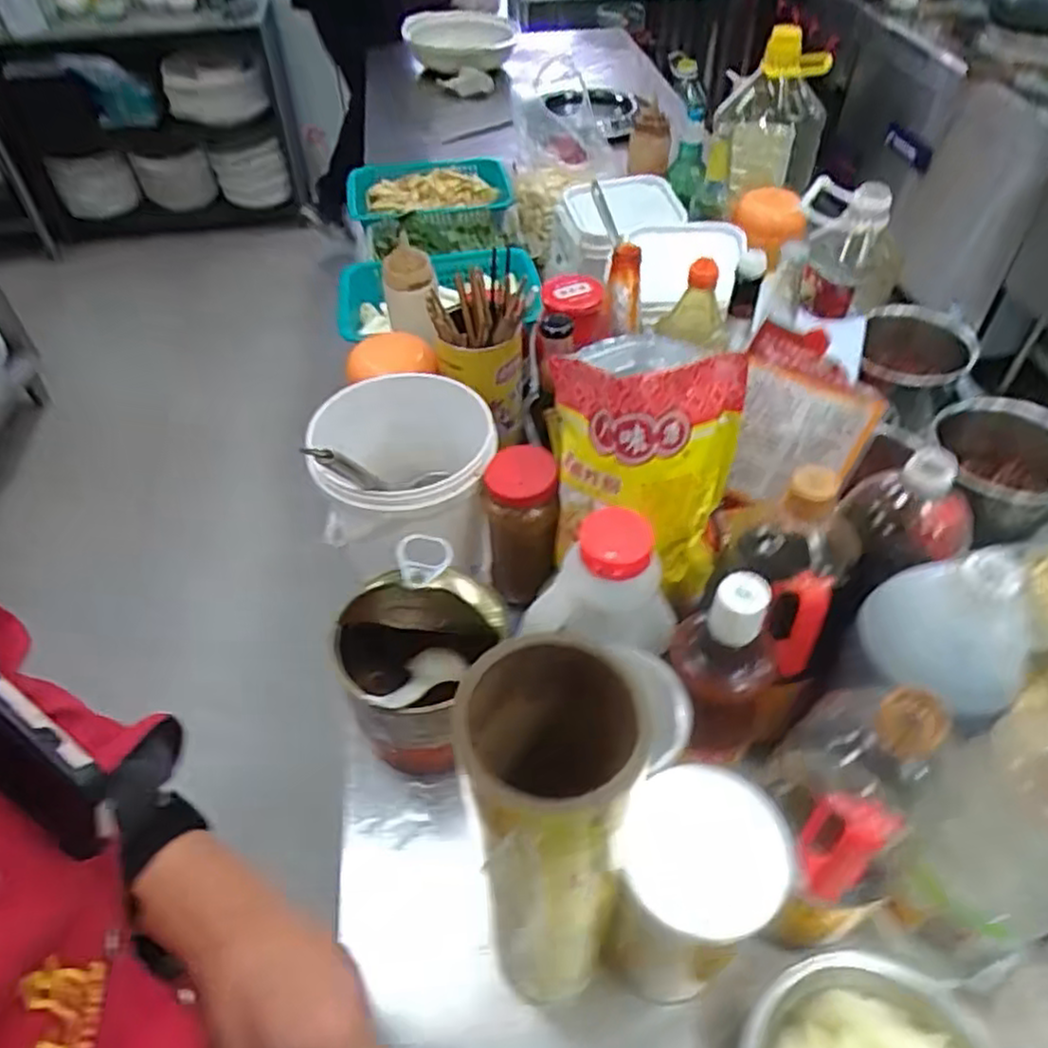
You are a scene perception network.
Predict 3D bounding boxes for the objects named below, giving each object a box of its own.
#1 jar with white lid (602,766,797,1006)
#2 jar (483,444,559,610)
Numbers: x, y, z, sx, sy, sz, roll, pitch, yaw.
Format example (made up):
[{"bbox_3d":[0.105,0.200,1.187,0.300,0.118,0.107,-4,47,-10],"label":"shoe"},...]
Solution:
[{"bbox_3d":[0.110,0.262,0.520,0.094,0.204,0.099,-1,47,1],"label":"jar with white lid"},{"bbox_3d":[-0.002,0.006,0.747,0.069,0.152,0.082,-8,48,-5],"label":"jar"}]

